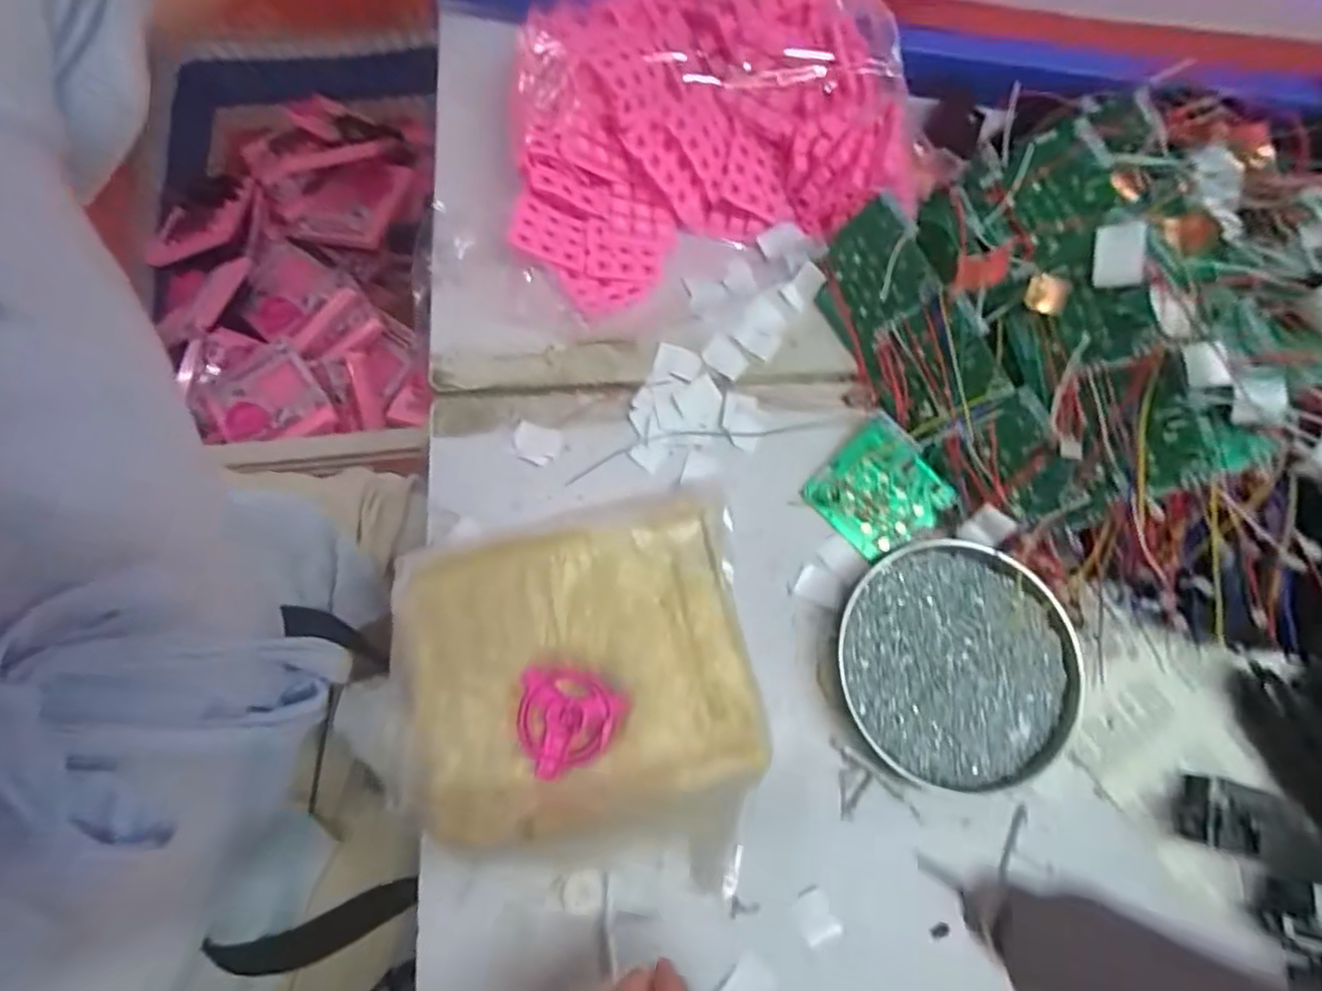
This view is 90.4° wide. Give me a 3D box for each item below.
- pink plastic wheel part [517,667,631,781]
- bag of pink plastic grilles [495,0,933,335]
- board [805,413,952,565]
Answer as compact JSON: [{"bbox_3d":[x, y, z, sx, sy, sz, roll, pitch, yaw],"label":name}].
[{"bbox_3d":[-0.049,0.122,0.350,0.056,0.011,0.053,8,73,0],"label":"pink plastic wheel part"},{"bbox_3d":[0.018,-0.241,0.430,0.276,0.073,0.203,-16,75,-6],"label":"bag of pink plastic grilles"},{"bbox_3d":[0.135,-0.002,0.410,0.068,0.008,0.070,-42,79,-12],"label":"board"}]

